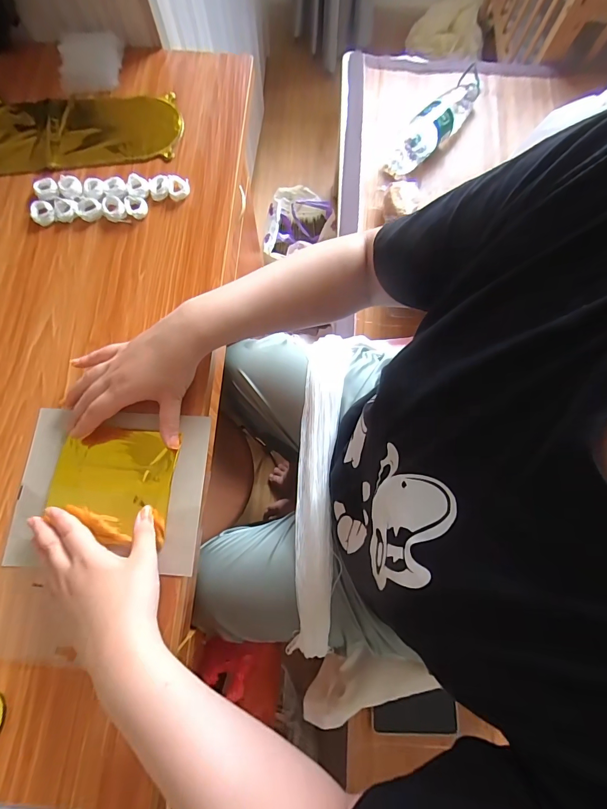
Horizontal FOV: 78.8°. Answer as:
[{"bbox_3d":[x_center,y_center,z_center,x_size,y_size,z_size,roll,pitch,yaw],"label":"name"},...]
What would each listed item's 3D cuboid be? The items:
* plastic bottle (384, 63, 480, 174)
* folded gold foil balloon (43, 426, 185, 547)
[{"bbox_3d":[0.347,-0.709,0.921,0.078,0.082,0.357,39,78,10],"label":"plastic bottle"},{"bbox_3d":[-0.200,0.082,0.390,0.120,0.009,0.115,6,75,2],"label":"folded gold foil balloon"}]

